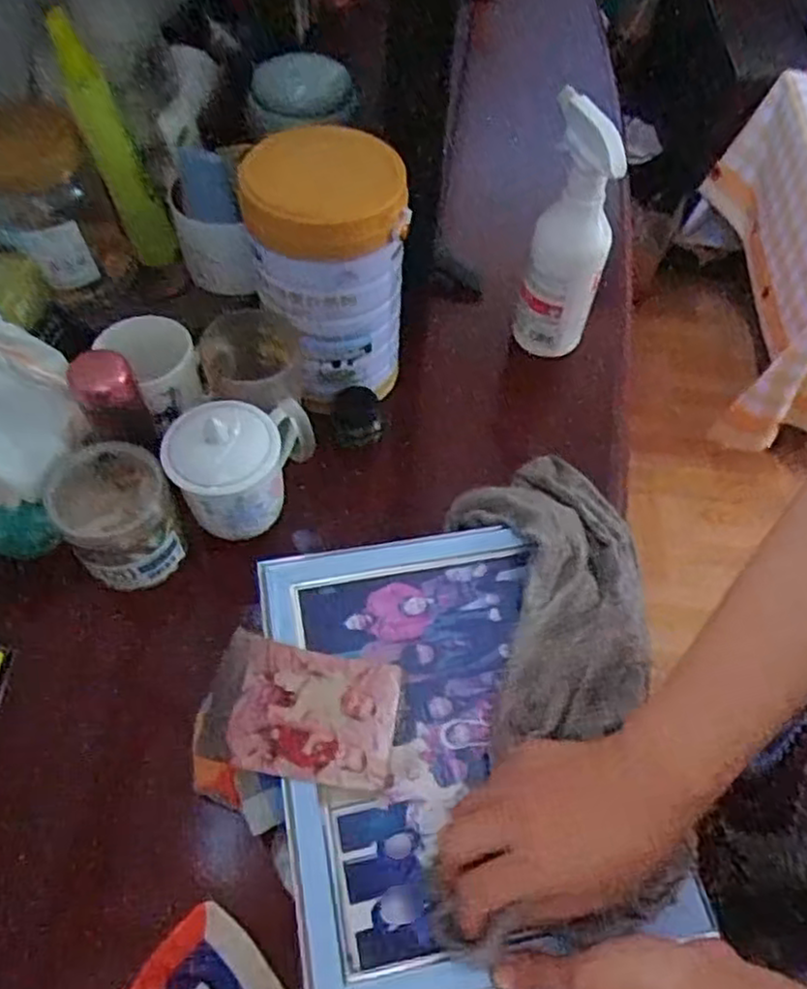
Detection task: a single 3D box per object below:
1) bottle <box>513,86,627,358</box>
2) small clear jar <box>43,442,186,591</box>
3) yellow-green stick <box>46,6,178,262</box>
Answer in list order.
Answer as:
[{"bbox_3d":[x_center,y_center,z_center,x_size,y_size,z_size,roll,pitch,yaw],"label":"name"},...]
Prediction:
[{"bbox_3d":[0.151,-0.228,0.653,0.067,0.219,0.070,15,58,8],"label":"bottle"},{"bbox_3d":[-0.216,0.019,0.555,0.085,0.094,0.068,-26,62,-17],"label":"small clear jar"},{"bbox_3d":[-0.235,-0.283,0.590,0.044,0.201,0.049,-22,60,-14],"label":"yellow-green stick"}]

